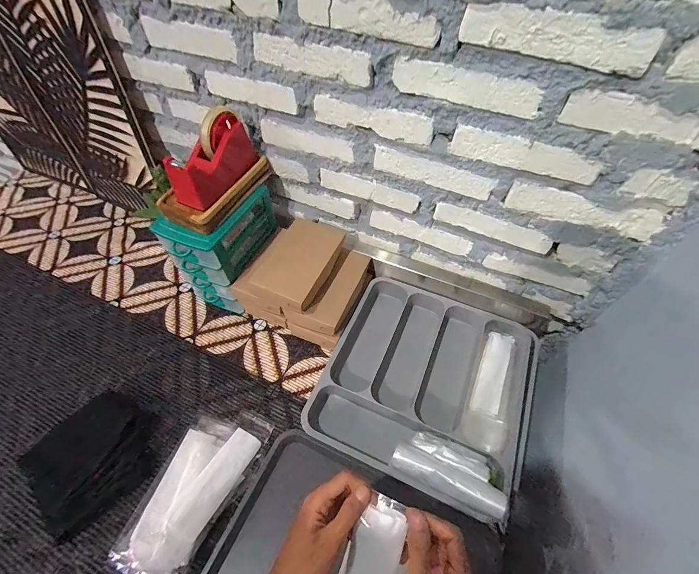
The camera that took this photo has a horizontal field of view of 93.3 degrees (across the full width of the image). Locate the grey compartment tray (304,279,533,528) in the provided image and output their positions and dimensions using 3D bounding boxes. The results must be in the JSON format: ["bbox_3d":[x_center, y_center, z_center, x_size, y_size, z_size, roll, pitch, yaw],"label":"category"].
[{"bbox_3d":[0.137,0.163,0.590,0.329,0.060,0.344,21,56,15],"label":"grey compartment tray"}]

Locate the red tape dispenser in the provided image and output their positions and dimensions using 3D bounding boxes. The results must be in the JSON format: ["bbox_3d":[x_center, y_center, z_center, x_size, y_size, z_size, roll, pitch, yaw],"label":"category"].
[{"bbox_3d":[-0.232,-0.219,0.553,0.048,0.111,0.156,22,57,16],"label":"red tape dispenser"}]

